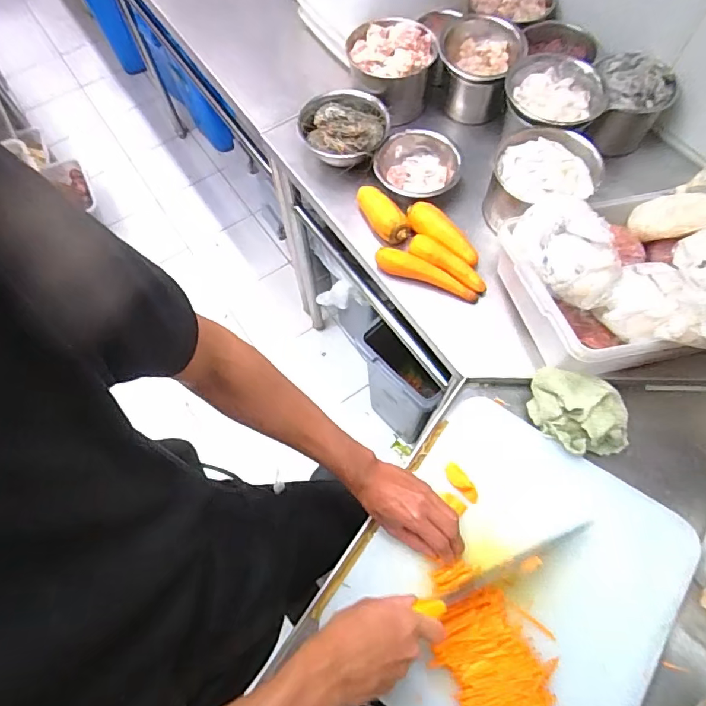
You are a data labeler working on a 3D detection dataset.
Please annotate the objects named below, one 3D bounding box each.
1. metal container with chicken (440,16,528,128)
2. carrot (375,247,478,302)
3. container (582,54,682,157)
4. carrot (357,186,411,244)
[{"bbox_3d":[0.250,-0.566,0.932,0.156,0.129,0.158,8,66,4],"label":"metal container with chicken"},{"bbox_3d":[0.125,-0.133,0.781,0.180,0.034,0.035,23,68,11],"label":"carrot"},{"bbox_3d":[0.515,-0.460,0.870,0.141,0.144,0.112,14,67,7],"label":"container"},{"bbox_3d":[0.051,-0.250,0.825,0.052,0.041,0.131,-32,69,-13],"label":"carrot"}]

